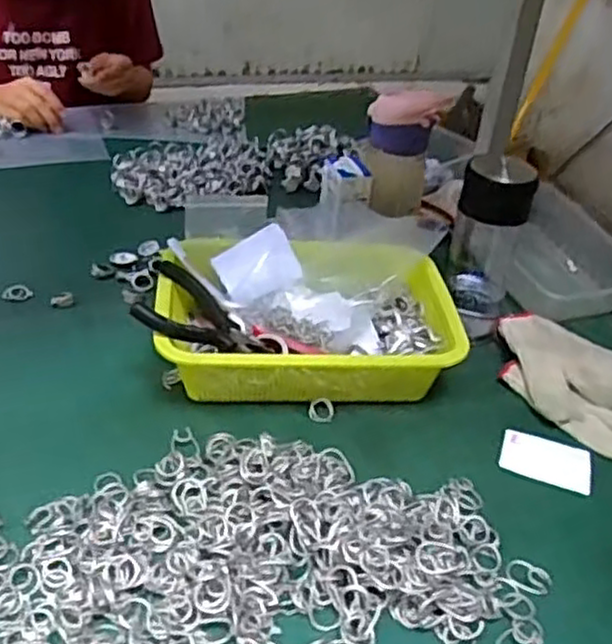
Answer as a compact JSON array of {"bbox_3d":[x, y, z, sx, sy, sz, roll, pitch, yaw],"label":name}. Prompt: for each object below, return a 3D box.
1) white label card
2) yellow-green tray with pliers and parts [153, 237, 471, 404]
[{"bbox_3d":[0.205,0.118,0.641,0.074,0.004,0.051,14,37,14],"label":"white label card"},{"bbox_3d":[-0.002,-0.002,0.699,0.269,0.078,0.187,3,35,-6],"label":"yellow-green tray with pliers and parts"}]

